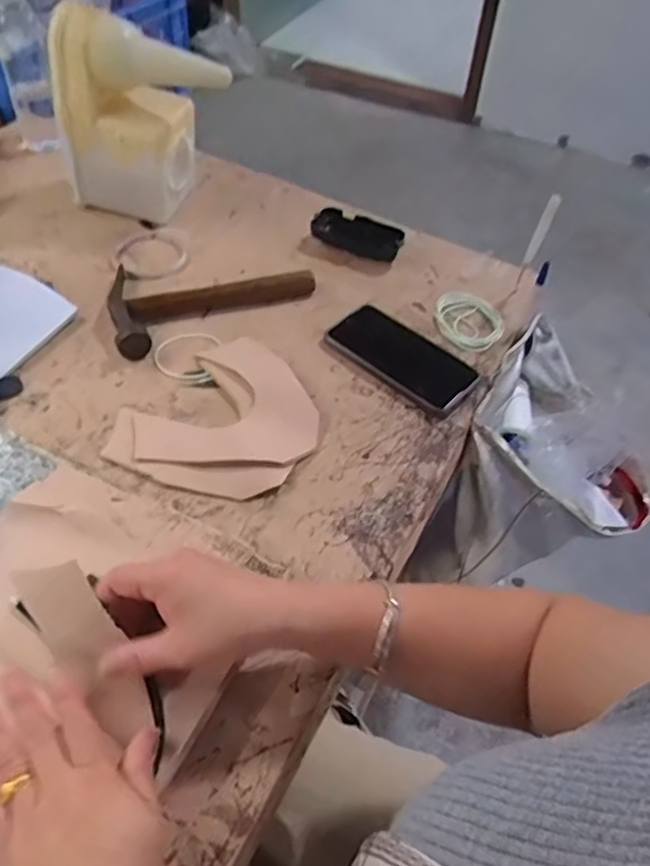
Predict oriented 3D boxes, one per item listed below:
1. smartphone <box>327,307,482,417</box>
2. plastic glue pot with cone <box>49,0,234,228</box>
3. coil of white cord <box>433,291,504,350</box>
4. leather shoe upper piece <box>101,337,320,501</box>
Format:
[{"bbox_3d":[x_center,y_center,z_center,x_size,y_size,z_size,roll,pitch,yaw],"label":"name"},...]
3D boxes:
[{"bbox_3d":[0.080,-0.081,0.661,0.156,0.011,0.082,39,57,23],"label":"smartphone"},{"bbox_3d":[-0.207,-0.355,0.744,0.188,0.202,0.090,-2,51,-8],"label":"plastic glue pot with cone"},{"bbox_3d":[0.159,-0.128,0.719,0.075,0.006,0.095,2,51,-5],"label":"coil of white cord"},{"bbox_3d":[-0.091,-0.010,0.599,0.154,0.011,0.179,36,56,21],"label":"leather shoe upper piece"}]

